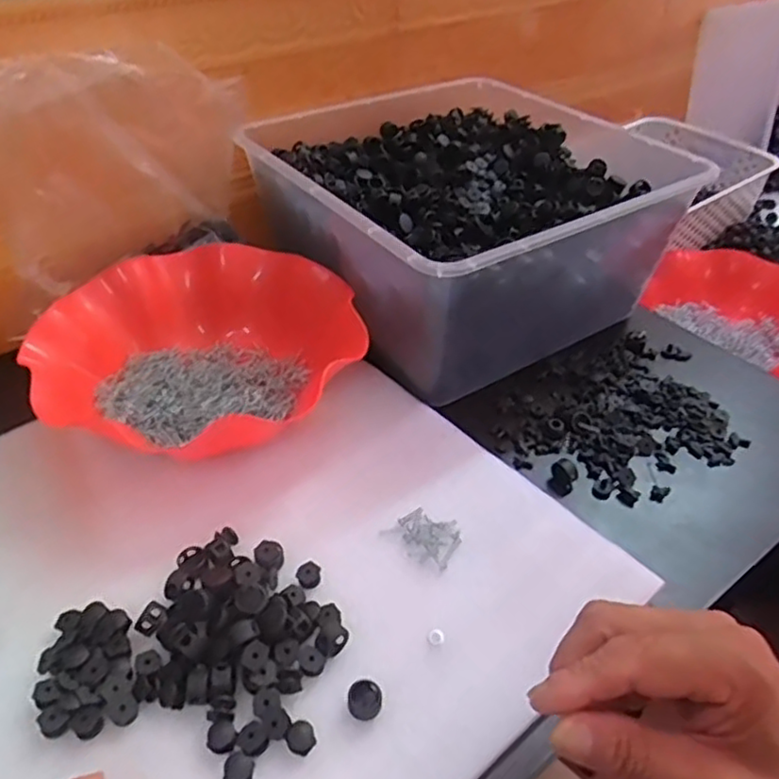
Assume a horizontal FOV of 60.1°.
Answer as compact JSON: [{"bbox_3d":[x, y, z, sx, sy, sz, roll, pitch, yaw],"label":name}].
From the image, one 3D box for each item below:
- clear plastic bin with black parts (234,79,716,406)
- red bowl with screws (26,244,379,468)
[{"bbox_3d":[0.062,-0.150,0.602,0.295,0.134,0.297,-23,46,-26],"label":"clear plastic bin with black parts"},{"bbox_3d":[-0.140,-0.032,0.503,0.204,0.057,0.195,1,41,-1],"label":"red bowl with screws"}]

